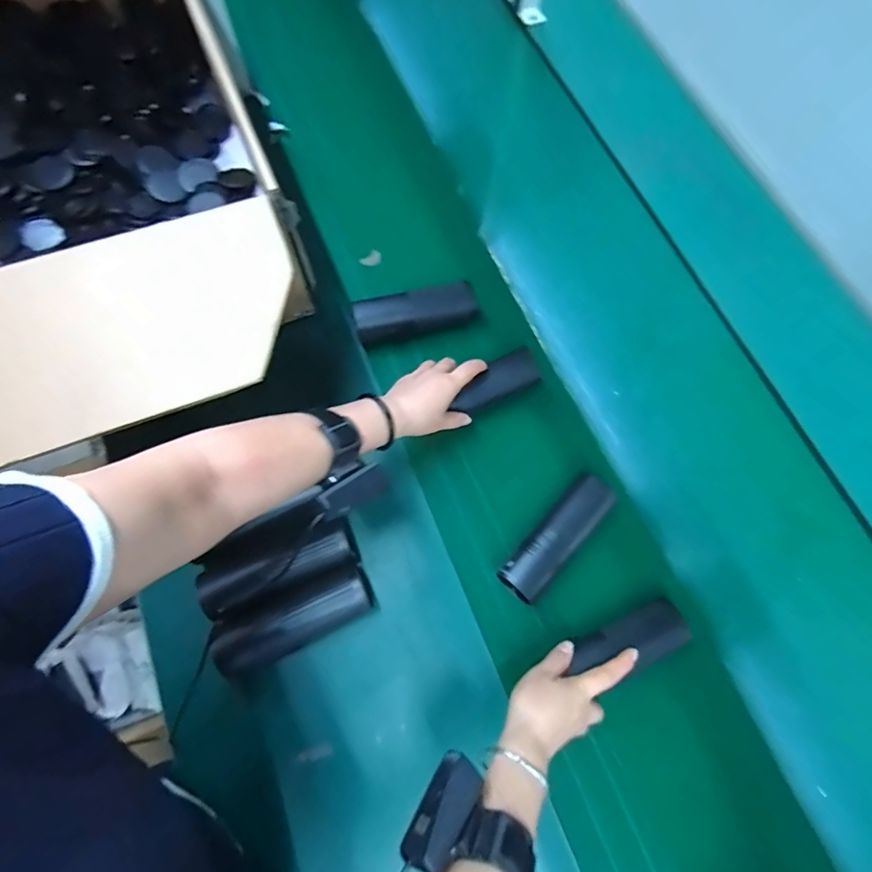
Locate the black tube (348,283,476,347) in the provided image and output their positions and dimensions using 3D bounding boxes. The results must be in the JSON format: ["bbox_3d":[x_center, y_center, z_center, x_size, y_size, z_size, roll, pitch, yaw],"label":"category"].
[{"bbox_3d":[-0.027,-0.169,0.655,0.162,0.044,0.044,-14,72,-5],"label":"black tube"}]

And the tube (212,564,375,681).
[{"bbox_3d":[-0.151,0.202,0.531,0.163,0.053,0.060,-22,73,-7],"label":"tube"}]

